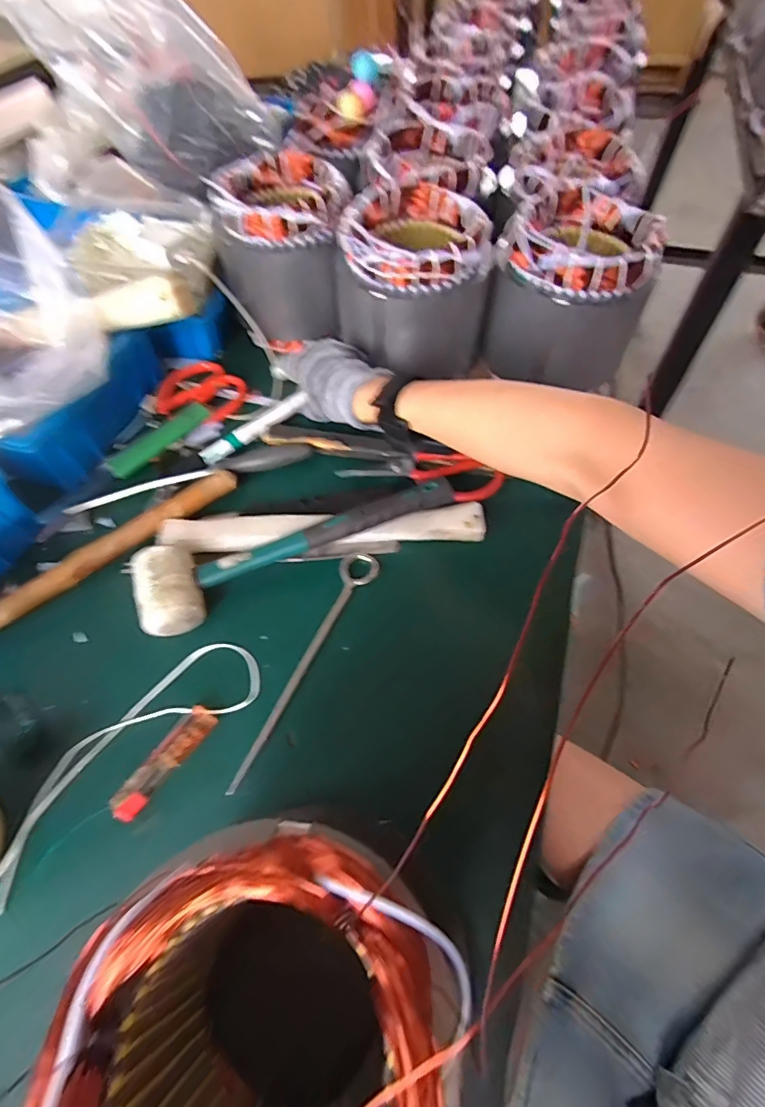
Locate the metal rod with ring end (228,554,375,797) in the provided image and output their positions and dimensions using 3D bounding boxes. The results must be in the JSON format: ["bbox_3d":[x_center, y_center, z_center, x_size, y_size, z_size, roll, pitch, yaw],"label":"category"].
[{"bbox_3d":[-0.068,0.087,0.423,0.031,0.008,0.223,28,66,12],"label":"metal rod with ring end"}]

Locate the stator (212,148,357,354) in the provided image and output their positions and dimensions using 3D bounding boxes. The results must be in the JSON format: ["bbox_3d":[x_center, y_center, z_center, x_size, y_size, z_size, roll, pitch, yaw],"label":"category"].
[{"bbox_3d":[-0.109,-0.343,0.575,0.143,0.155,0.130,-11,59,-5],"label":"stator"}]

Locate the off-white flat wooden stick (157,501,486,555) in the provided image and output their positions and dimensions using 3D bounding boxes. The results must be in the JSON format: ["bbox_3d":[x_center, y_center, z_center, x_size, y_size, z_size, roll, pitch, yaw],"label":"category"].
[{"bbox_3d":[-0.056,-0.025,0.466,0.300,0.017,0.042,-2,58,1],"label":"off-white flat wooden stick"}]

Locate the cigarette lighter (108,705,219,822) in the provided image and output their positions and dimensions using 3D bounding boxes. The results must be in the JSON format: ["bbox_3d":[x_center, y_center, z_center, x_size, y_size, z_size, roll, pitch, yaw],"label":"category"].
[{"bbox_3d":[-0.165,0.156,0.375,0.022,0.010,0.087,30,64,19],"label":"cigarette lighter"}]

